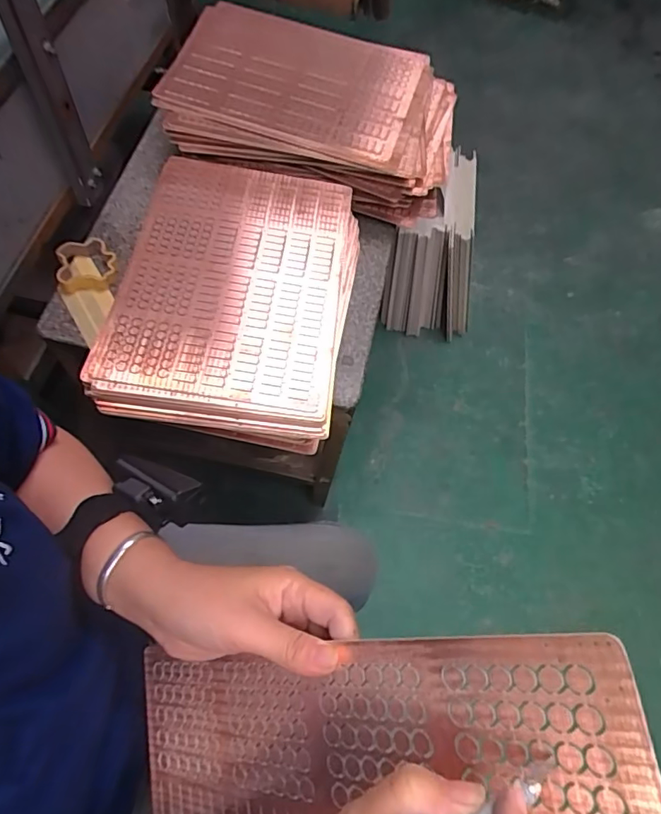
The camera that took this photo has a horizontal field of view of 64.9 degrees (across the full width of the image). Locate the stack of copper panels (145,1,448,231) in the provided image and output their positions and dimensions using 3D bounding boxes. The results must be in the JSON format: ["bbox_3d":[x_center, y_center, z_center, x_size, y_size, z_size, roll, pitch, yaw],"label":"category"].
[{"bbox_3d":[-0.018,-0.436,0.776,0.396,0.123,0.257,10,64,-1],"label":"stack of copper panels"}]

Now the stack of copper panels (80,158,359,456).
[{"bbox_3d":[-0.111,-0.130,0.629,0.260,0.078,0.354,9,64,-1],"label":"stack of copper panels"}]

